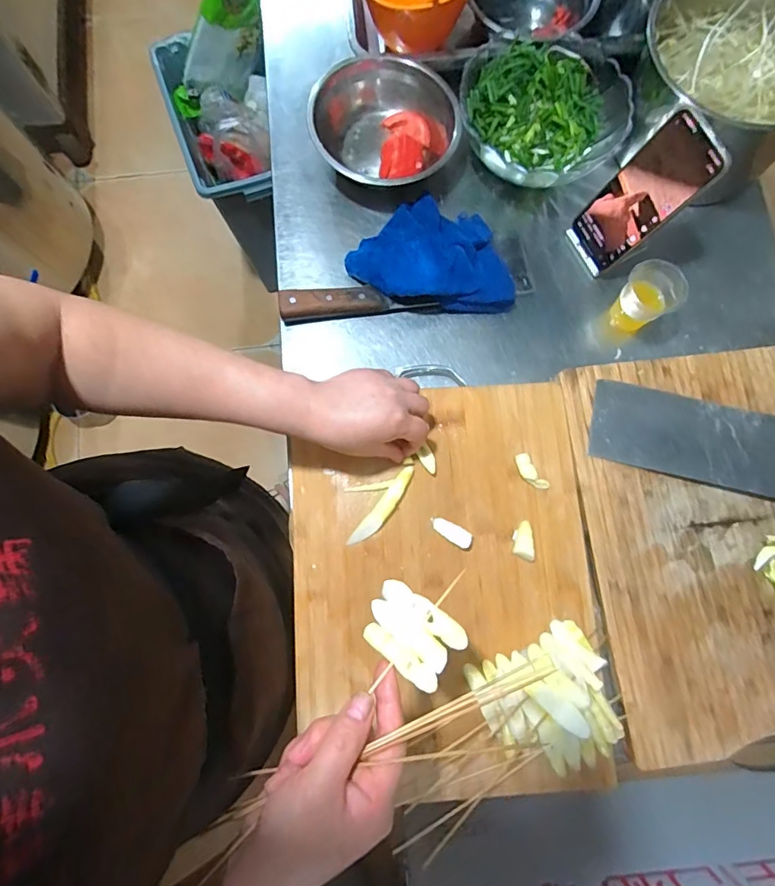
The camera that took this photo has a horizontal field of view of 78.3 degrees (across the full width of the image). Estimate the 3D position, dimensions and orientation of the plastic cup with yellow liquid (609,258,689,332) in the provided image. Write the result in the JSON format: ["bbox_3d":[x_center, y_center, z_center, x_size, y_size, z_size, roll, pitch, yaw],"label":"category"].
[{"bbox_3d":[0.280,-0.158,0.522,0.060,0.072,0.057,0,80,-1],"label":"plastic cup with yellow liquid"}]

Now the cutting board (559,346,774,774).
[{"bbox_3d":[0.349,0.094,0.481,0.287,0.023,0.391,-7,80,-2],"label":"cutting board"}]

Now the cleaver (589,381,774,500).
[{"bbox_3d":[0.376,0.009,0.487,0.318,0.031,0.087,15,80,2],"label":"cleaver"}]

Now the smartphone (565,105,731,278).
[{"bbox_3d":[0.262,-0.255,0.500,0.013,0.159,0.073,-21,80,-33],"label":"smartphone"}]

